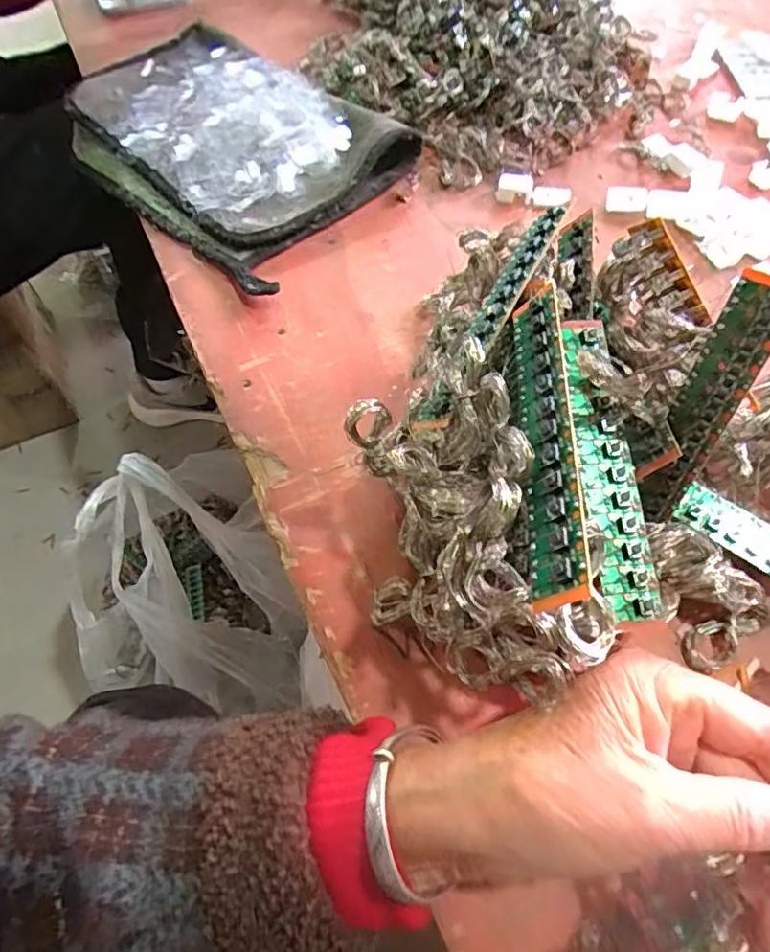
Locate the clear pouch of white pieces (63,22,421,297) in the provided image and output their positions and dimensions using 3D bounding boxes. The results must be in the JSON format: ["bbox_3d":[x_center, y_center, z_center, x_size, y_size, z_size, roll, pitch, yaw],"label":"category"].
[{"bbox_3d":[-0.134,-0.282,0.486,0.193,0.032,0.325,-40,67,-21],"label":"clear pouch of white pieces"}]

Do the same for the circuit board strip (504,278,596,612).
[{"bbox_3d":[0.053,-0.016,0.206,0.005,0.027,0.126,23,53,-28],"label":"circuit board strip"}]

